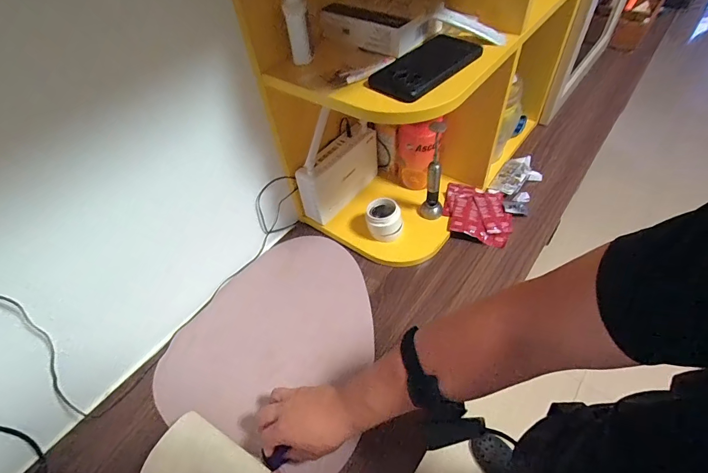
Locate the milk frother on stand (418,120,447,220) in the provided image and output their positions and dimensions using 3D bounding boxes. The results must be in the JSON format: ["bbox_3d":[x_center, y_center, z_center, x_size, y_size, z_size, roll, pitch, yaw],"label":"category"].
[{"bbox_3d":[0.150,-0.114,0.687,0.043,0.194,0.036,7,52,12],"label":"milk frother on stand"}]

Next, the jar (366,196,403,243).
[{"bbox_3d":[0.059,-0.033,0.720,0.066,0.060,0.064,-3,50,4],"label":"jar"}]

